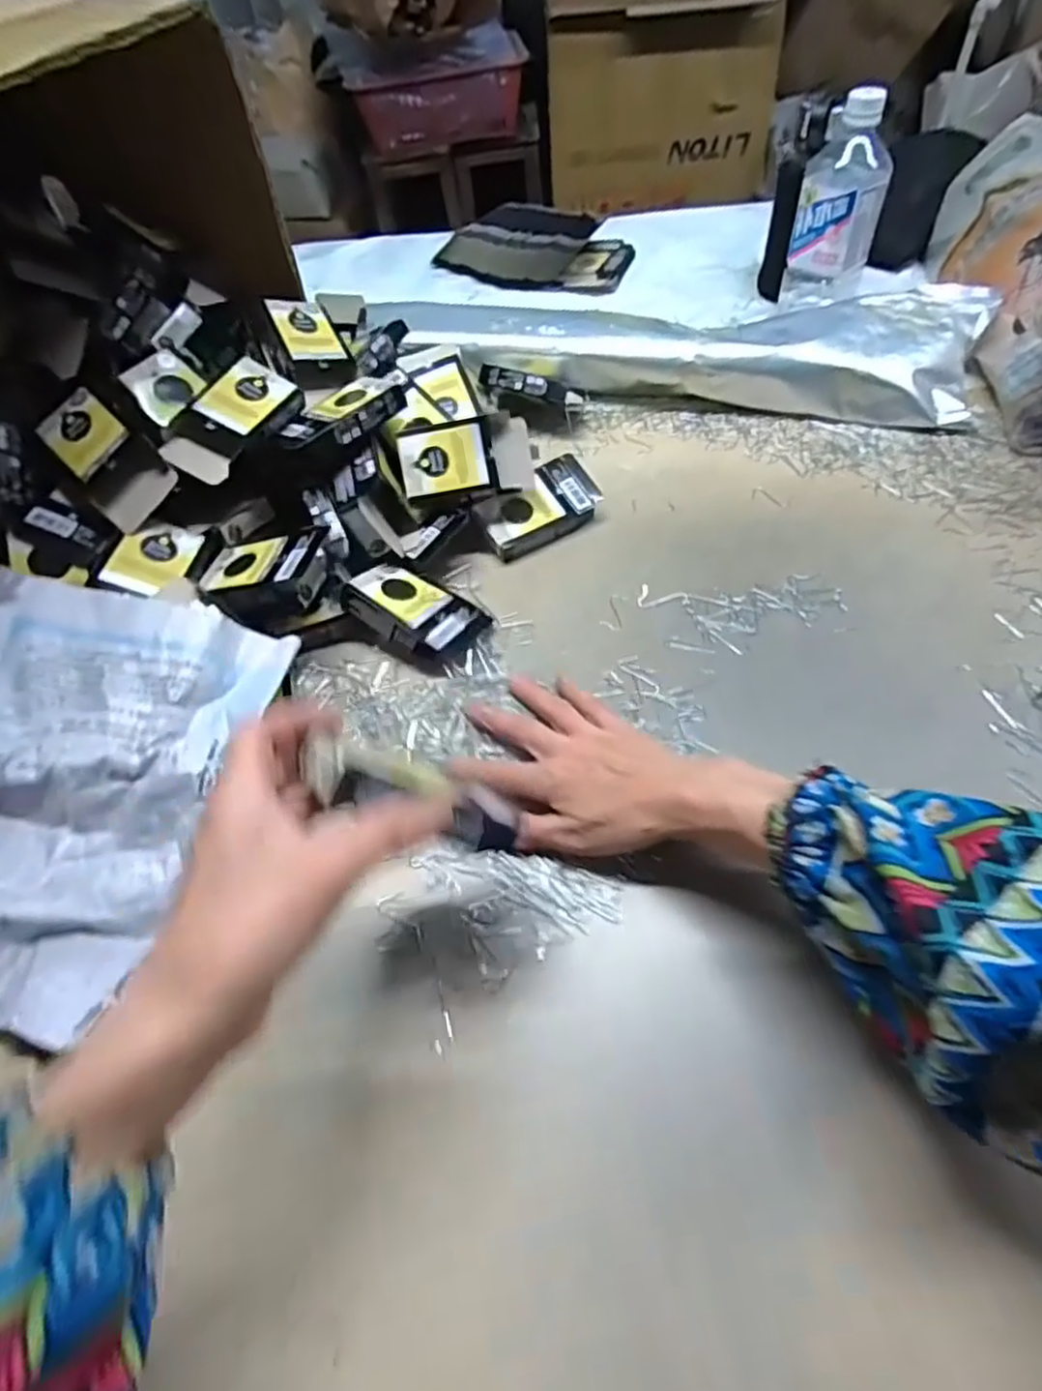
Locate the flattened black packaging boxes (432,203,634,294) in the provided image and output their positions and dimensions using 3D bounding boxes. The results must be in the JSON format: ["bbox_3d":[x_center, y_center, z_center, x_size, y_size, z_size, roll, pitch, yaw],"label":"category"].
[{"bbox_3d":[0.010,-0.559,0.877,0.251,0.070,0.120,6,54,9],"label":"flattened black packaging boxes"}]

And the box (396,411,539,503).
[{"bbox_3d":[-0.041,-0.182,0.538,0.100,0.020,0.056,-10,94,-4],"label":"box"}]

